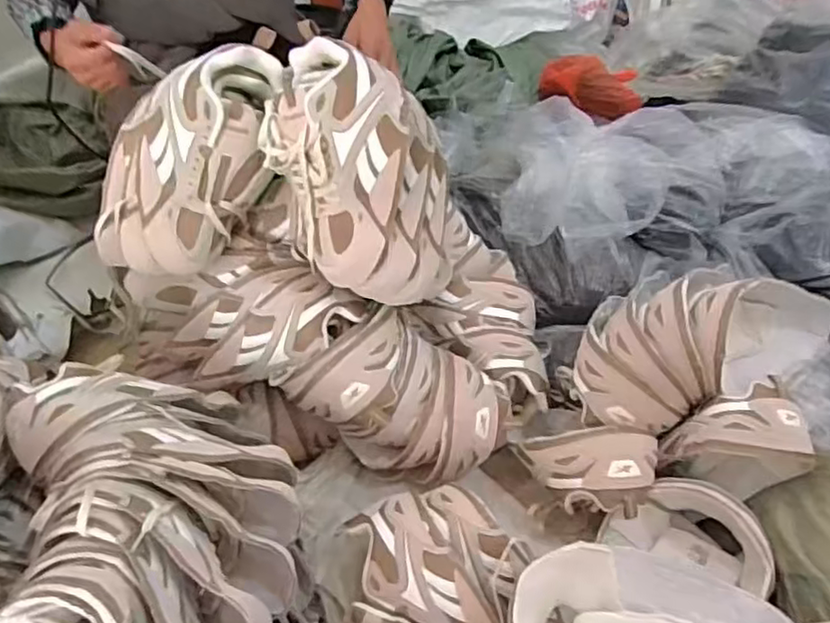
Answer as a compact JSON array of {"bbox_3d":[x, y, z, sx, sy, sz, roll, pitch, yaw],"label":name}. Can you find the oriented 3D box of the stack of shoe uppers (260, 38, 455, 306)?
[{"bbox_3d":[-0.058,-0.132,0.710,0.195,0.261,0.140,0,43,3],"label":"stack of shoe uppers"}]

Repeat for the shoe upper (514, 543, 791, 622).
[{"bbox_3d":[0.216,0.288,0.601,0.244,0.082,0.129,-3,38,33],"label":"shoe upper"}]

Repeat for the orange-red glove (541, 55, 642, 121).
[{"bbox_3d":[0.355,-0.452,1.287,0.204,0.096,0.100,8,44,12],"label":"orange-red glove"}]

